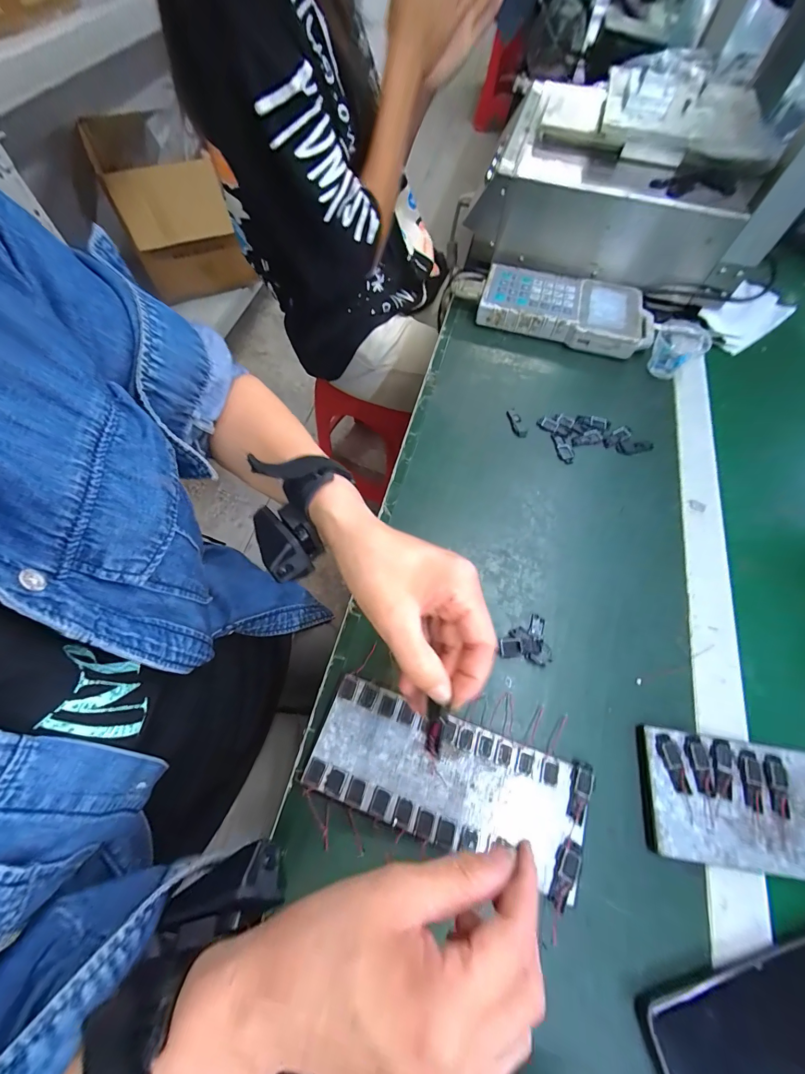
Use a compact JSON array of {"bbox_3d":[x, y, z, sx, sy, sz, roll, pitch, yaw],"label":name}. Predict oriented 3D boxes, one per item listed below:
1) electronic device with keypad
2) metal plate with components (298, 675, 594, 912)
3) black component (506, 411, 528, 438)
[{"bbox_3d":[0.217,-0.302,0.492,0.221,0.032,0.101,15,65,6],"label":"electronic device with keypad"},{"bbox_3d":[0.032,0.178,0.275,0.201,0.006,0.082,16,65,7],"label":"metal plate with components"},{"bbox_3d":[0.132,-0.131,0.430,0.015,0.004,0.036,-20,79,-11],"label":"black component"}]

